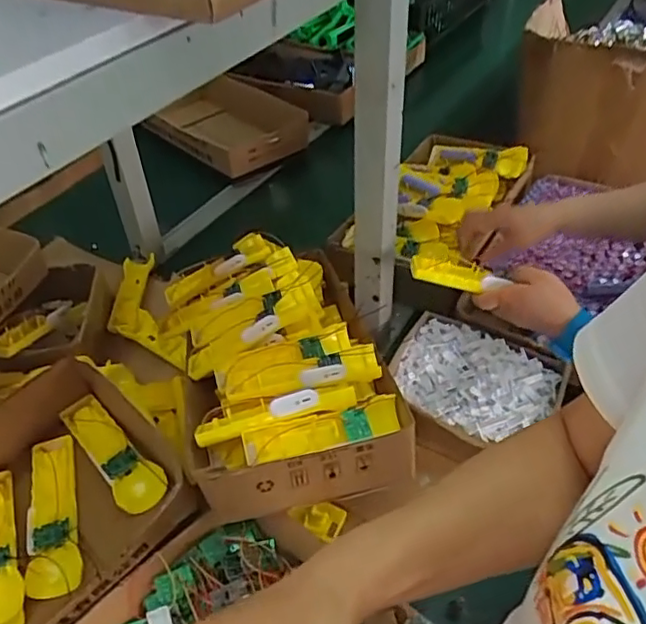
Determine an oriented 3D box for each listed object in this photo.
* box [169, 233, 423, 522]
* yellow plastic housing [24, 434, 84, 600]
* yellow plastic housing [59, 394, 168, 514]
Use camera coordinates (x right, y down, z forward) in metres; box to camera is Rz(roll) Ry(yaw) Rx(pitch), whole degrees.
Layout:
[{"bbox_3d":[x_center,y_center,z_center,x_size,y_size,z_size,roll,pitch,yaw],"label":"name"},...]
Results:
[{"bbox_3d":[-0.064,0.050,0.728,0.241,0.128,0.388,-11,44,-9],"label":"box"},{"bbox_3d":[-0.276,0.205,0.609,0.052,0.036,0.158,-14,45,-12],"label":"yellow plastic housing"},{"bbox_3d":[-0.231,0.152,0.643,0.157,0.028,0.049,33,54,31],"label":"yellow plastic housing"}]

